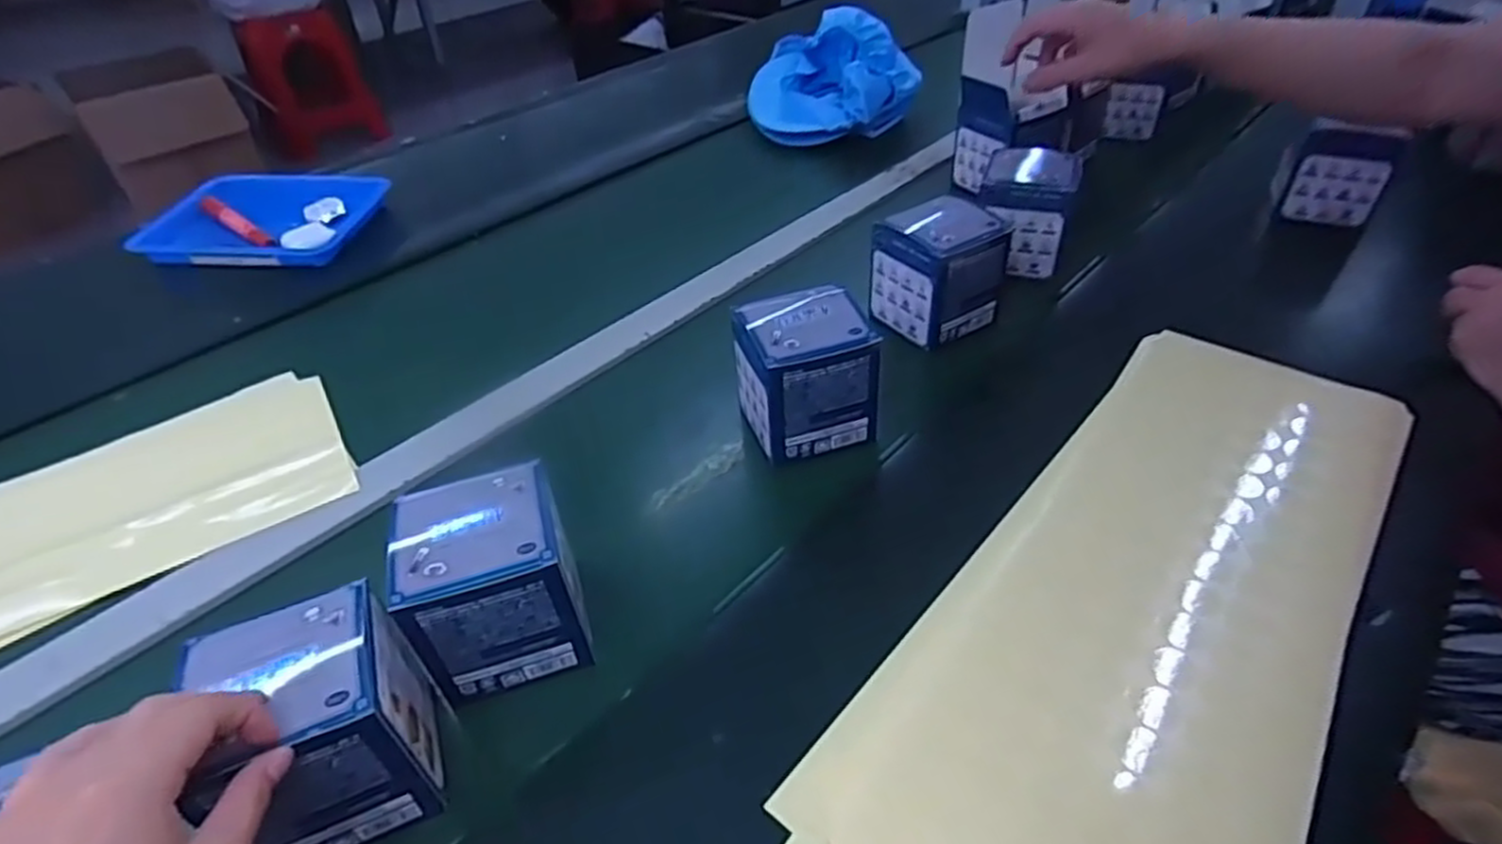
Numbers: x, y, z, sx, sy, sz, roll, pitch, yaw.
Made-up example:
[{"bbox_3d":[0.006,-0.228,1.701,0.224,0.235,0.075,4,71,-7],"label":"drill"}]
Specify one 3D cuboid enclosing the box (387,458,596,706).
[{"bbox_3d":[-0.138,0.088,0.416,0.084,0.104,0.077,-17,42,-12],"label":"box"}]

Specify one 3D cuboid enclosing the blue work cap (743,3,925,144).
[{"bbox_3d":[0.107,-0.462,1.014,0.222,0.109,0.223,-1,42,7],"label":"blue work cap"}]

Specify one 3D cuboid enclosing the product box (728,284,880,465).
[{"bbox_3d":[0.035,-0.031,0.544,0.088,0.103,0.079,-15,42,-10],"label":"product box"}]

